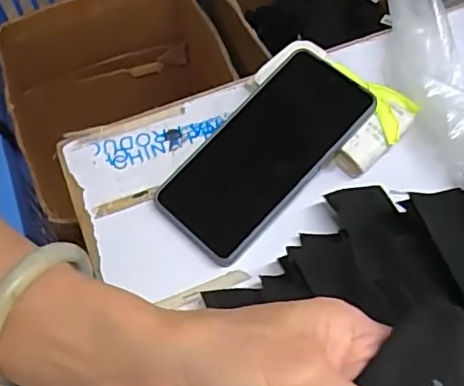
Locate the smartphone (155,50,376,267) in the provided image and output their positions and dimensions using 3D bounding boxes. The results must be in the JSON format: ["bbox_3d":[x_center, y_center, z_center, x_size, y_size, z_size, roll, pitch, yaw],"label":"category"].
[{"bbox_3d":[0.021,-0.032,0.425,0.086,0.014,0.166,40,81,25],"label":"smartphone"}]

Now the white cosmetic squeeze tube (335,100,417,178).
[{"bbox_3d":[0.107,-0.042,0.425,0.069,0.019,0.025,-44,69,-6],"label":"white cosmetic squeeze tube"}]

